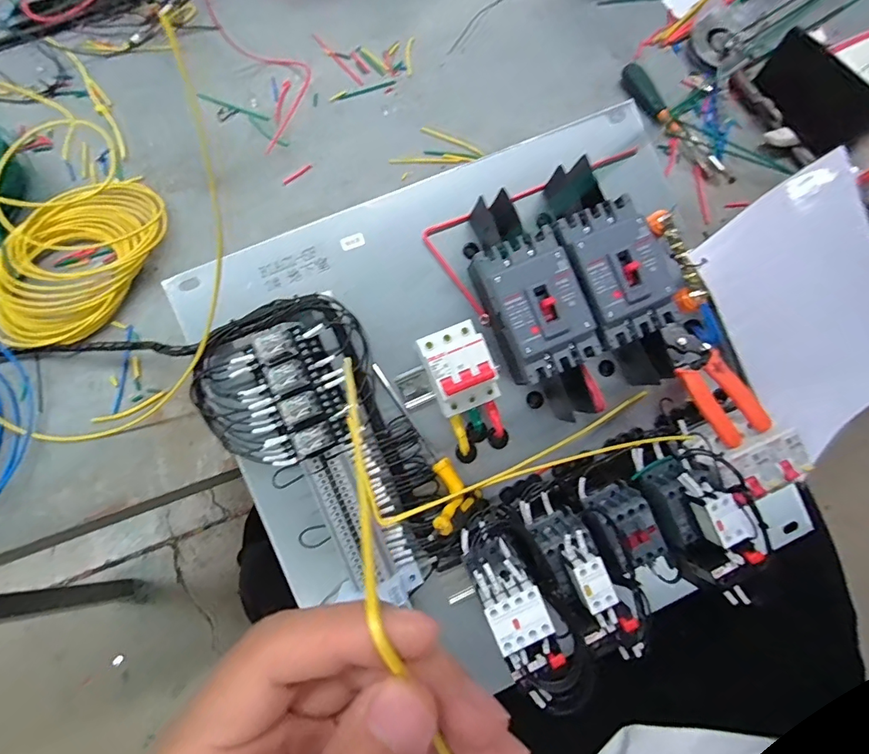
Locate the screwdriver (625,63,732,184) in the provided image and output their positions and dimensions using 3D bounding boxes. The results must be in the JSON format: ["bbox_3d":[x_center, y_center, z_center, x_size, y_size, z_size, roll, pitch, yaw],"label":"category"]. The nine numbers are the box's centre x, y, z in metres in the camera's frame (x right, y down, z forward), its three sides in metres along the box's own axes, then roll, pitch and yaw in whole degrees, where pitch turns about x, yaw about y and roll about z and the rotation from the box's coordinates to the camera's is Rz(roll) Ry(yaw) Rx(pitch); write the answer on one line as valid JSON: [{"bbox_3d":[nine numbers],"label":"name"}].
[{"bbox_3d":[0.304,-0.325,0.586,0.026,0.026,0.210,-28,74,-9],"label":"screwdriver"}]

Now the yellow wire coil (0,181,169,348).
[{"bbox_3d":[-0.406,-0.142,0.520,0.145,0.040,0.230,12,72,4],"label":"yellow wire coil"}]

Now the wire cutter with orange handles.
[{"bbox_3d":[0.274,0.006,0.454,0.051,0.018,0.121,-23,71,-7],"label":"wire cutter with orange handles"}]

